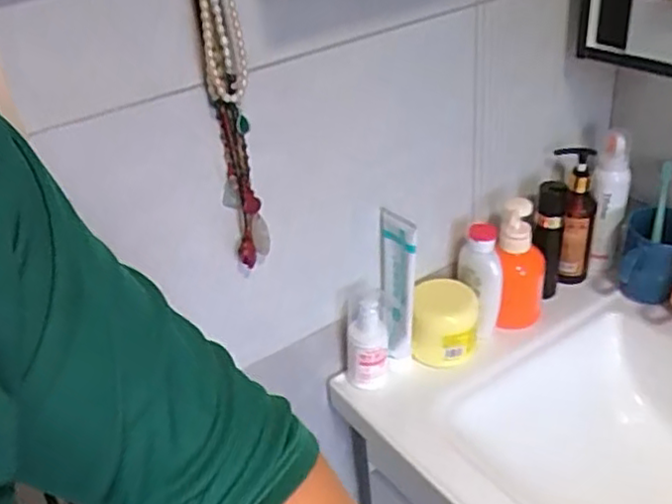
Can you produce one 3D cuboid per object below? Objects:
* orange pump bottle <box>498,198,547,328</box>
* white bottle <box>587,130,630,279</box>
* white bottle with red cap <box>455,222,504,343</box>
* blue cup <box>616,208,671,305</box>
[{"bbox_3d":[0.221,0.018,0.825,0.060,0.157,0.052,-2,33,7],"label":"orange pump bottle"},{"bbox_3d":[0.345,-0.051,0.882,0.041,0.203,0.047,10,36,23],"label":"white bottle"},{"bbox_3d":[0.168,0.039,0.817,0.050,0.143,0.046,-24,37,-26],"label":"white bottle with red cap"},{"bbox_3d":[0.391,0.010,0.856,0.081,0.097,0.092,10,36,23],"label":"blue cup"}]

